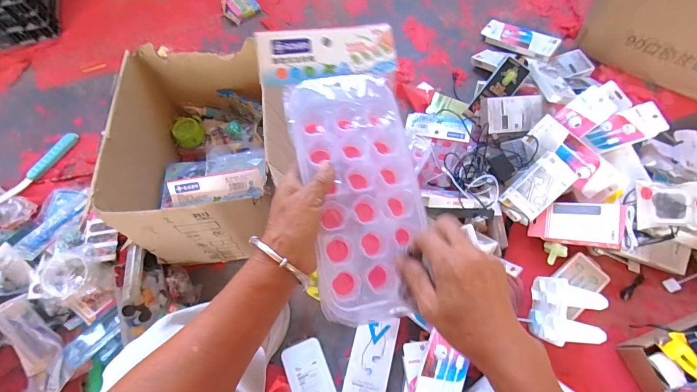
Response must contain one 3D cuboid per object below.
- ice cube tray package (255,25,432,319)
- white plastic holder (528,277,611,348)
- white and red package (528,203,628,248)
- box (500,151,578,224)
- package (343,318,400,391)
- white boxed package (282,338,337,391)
[{"bbox_3d":[0.001,-0.033,0.358,0.136,0.039,0.304,-10,78,-3],"label":"ice cube tray package"},{"bbox_3d":[0.423,0.229,0.678,0.094,0.117,0.121,11,66,6],"label":"white plastic holder"},{"bbox_3d":[0.476,0.057,0.735,0.164,0.019,0.087,2,81,42],"label":"white and red package"},{"bbox_3d":[0.410,-0.019,0.752,0.080,0.019,0.144,42,101,-2],"label":"box"},{"bbox_3d":[0.045,0.323,0.691,0.081,0.024,0.163,13,67,7],"label":"package"},{"bbox_3d":[-0.074,0.356,0.683,0.078,0.018,0.136,-21,67,-8],"label":"white boxed package"}]

